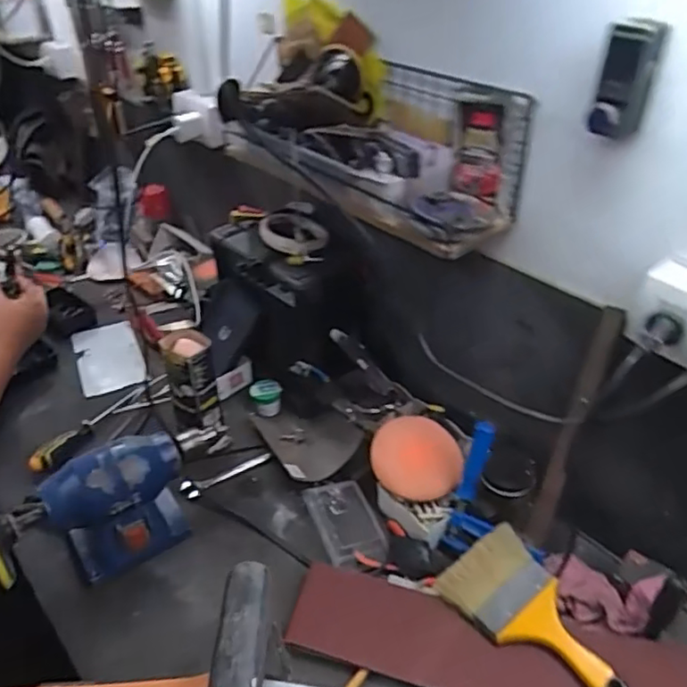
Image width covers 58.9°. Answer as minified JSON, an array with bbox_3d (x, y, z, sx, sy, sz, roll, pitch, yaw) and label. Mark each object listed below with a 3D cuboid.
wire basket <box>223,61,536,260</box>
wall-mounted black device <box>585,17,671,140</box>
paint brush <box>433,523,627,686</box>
[{"bbox_3d":[0.019,-0.265,0.776,0.125,0.141,0.427,-30,45,-34],"label":"wire basket"},{"bbox_3d":[0.251,-0.230,0.541,0.043,0.099,0.052,17,40,23],"label":"wall-mounted black device"},{"bbox_3d":[0.210,0.302,0.656,0.107,0.013,0.214,-35,45,-16],"label":"paint brush"}]

